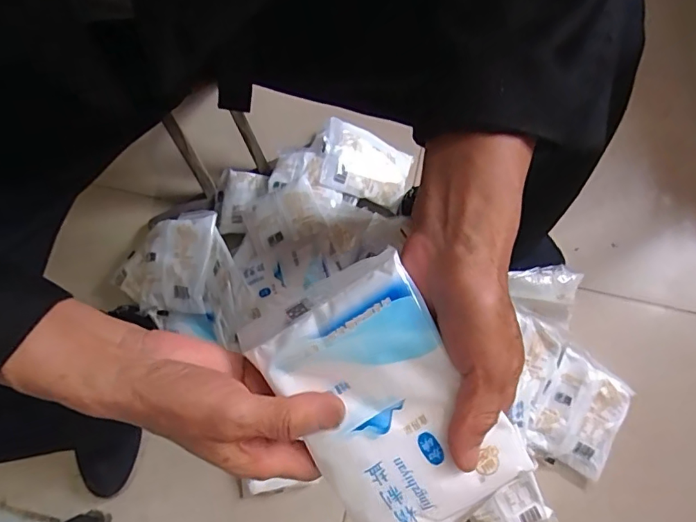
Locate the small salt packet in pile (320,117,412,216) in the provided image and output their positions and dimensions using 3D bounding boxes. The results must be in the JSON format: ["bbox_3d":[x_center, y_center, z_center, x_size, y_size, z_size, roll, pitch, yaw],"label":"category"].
[{"bbox_3d":[0.033,-0.148,0.775,0.143,0.023,0.109,19,77,-22],"label":"small salt packet in pile"}]

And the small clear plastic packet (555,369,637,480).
[{"bbox_3d":[0.356,0.235,0.709,0.058,0.025,0.140,24,78,6],"label":"small clear plastic packet"}]

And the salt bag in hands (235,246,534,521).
[{"bbox_3d":[0.022,0.087,0.298,0.108,0.028,0.162,-35,86,8],"label":"salt bag in hands"}]

